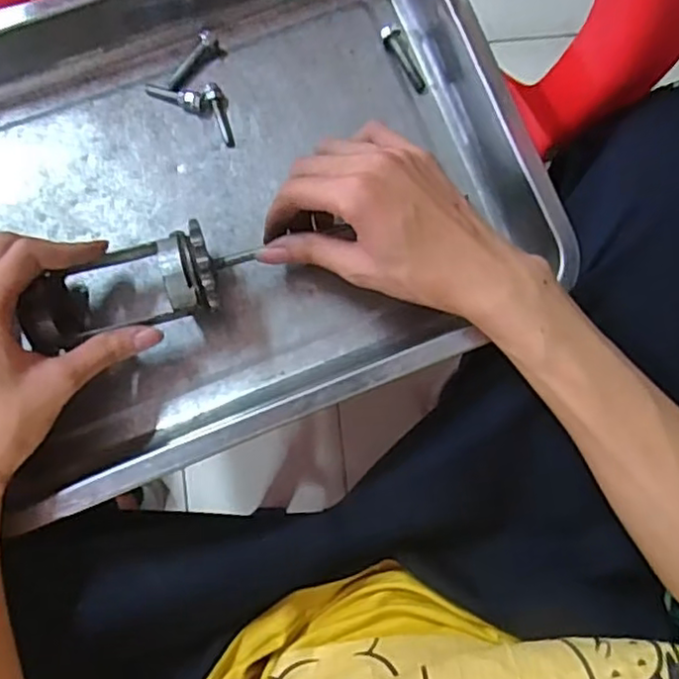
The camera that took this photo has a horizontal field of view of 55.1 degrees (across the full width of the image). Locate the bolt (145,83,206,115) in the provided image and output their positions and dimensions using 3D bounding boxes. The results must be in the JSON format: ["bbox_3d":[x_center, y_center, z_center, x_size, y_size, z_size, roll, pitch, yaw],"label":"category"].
[{"bbox_3d":[-0.107,-0.159,0.426,0.041,0.010,0.012,21,88,-4],"label":"bolt"}]

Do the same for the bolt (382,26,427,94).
[{"bbox_3d":[0.044,-0.187,0.435,0.013,0.008,0.048,-32,91,-4],"label":"bolt"}]

